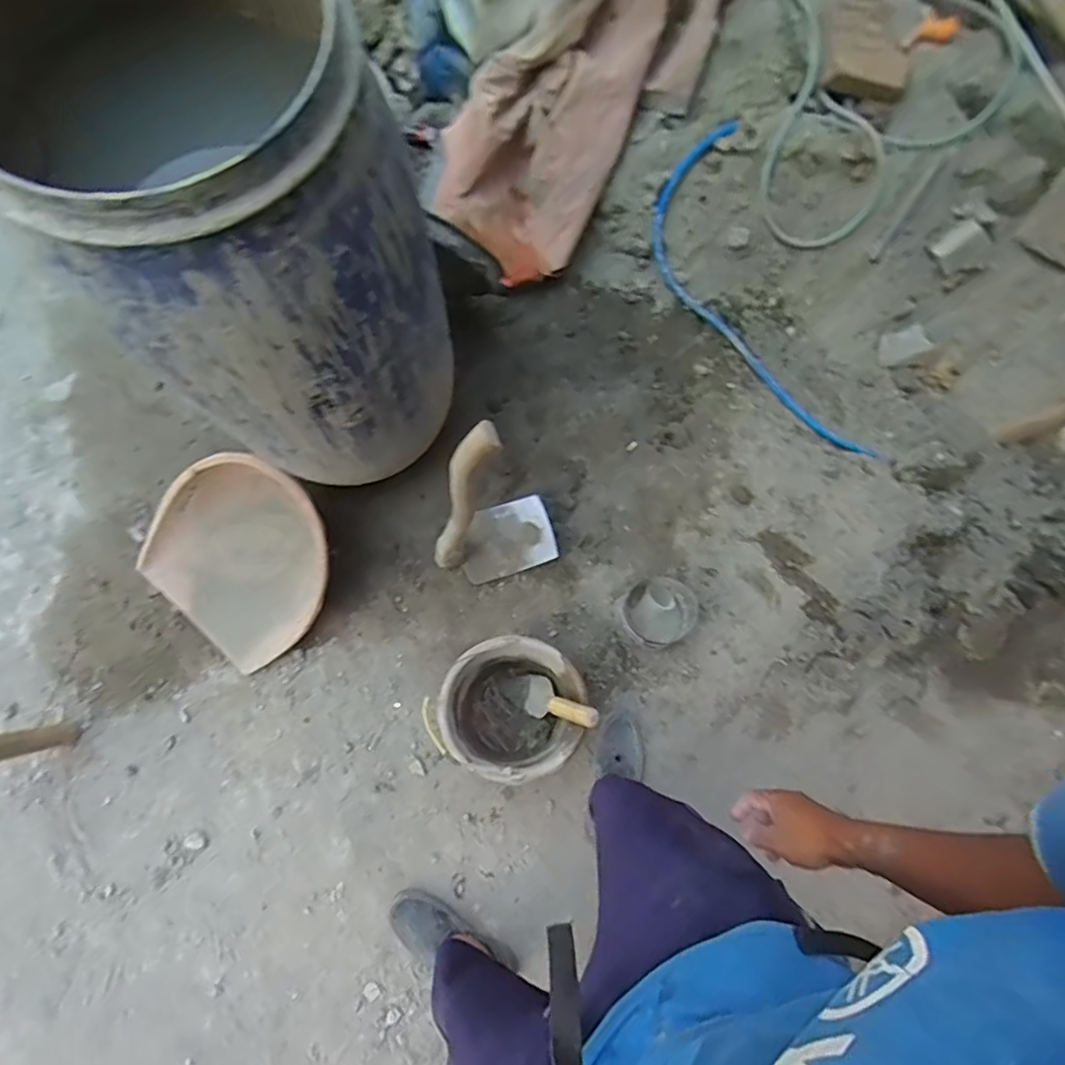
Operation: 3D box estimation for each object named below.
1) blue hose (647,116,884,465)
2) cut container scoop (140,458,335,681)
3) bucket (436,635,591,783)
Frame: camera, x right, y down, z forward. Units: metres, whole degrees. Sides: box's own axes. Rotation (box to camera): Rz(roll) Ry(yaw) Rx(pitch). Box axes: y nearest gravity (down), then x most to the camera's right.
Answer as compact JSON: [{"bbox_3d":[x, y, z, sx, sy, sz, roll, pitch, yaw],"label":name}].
[{"bbox_3d":[0.545,-0.591,1.580,0.305,0.135,0.984,-18,76,-5],"label":"blue hose"},{"bbox_3d":[-0.661,0.044,1.363,0.432,0.200,0.381,41,78,4],"label":"cut container scoop"},{"bbox_3d":[-0.041,0.362,1.280,0.276,0.215,0.259,1,78,-5],"label":"bucket"}]

